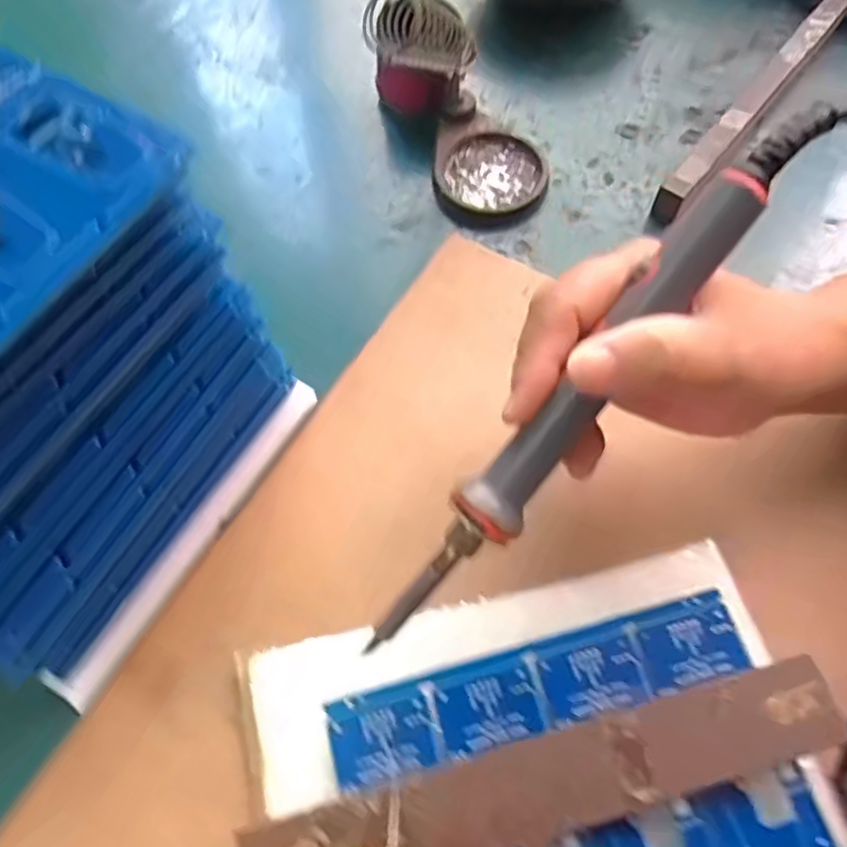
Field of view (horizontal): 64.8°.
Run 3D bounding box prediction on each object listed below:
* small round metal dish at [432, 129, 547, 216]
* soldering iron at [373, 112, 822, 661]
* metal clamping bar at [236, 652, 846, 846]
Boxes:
[{"bbox_3d":[0.041,-0.148,0.396,0.060,0.008,0.061,-1,64,1],"label":"small round metal dish"},{"bbox_3d":[0.053,-0.010,0.219,0.019,0.022,0.219,41,102,19],"label":"soldering iron"},{"bbox_3d":[0.043,0.125,0.232,0.206,0.018,0.033,-15,65,-6],"label":"metal clamping bar"}]

